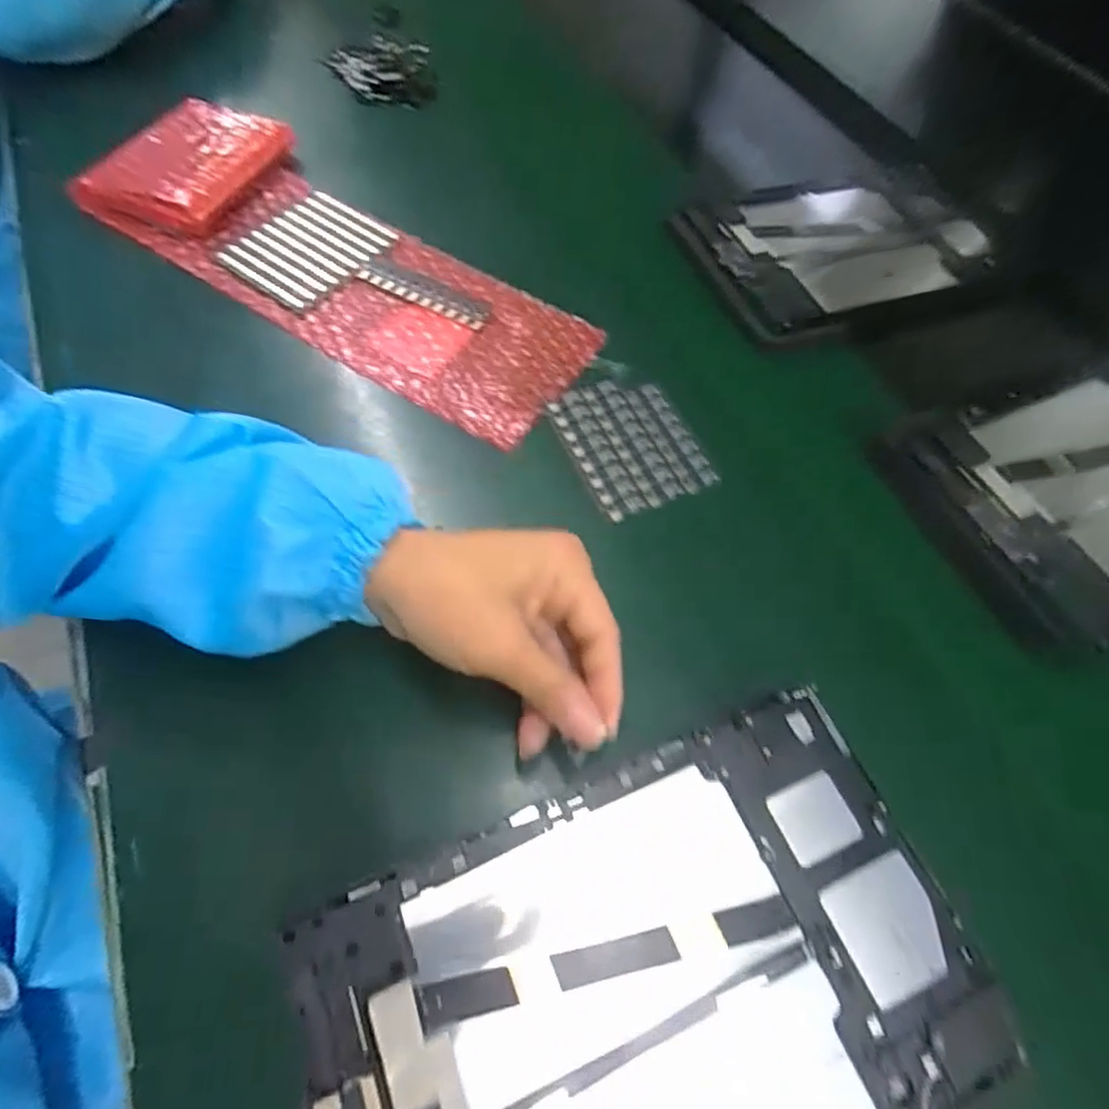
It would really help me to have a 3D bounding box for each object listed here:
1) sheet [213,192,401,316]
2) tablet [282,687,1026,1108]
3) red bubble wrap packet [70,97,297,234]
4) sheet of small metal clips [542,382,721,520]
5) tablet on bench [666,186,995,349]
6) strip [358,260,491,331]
[{"bbox_3d":[-0.175,-0.219,0.456,0.092,0.008,0.103,30,63,12],"label":"sheet"},{"bbox_3d":[0.034,0.162,0.233,0.234,0.007,0.147,-20,65,-14],"label":"tablet"},{"bbox_3d":[-0.272,-0.292,0.479,0.102,0.033,0.128,16,61,4],"label":"red bubble wrap packet"},{"bbox_3d":[0.045,-0.068,0.383,0.071,0.009,0.090,-21,65,-16],"label":"sheet of small metal clips"},{"bbox_3d":[0.228,-0.245,0.507,0.244,0.018,0.151,-23,64,-19],"label":"tablet on bench"},{"bbox_3d":[-0.086,-0.181,0.439,0.101,0.004,0.029,29,63,12],"label":"strip"}]

